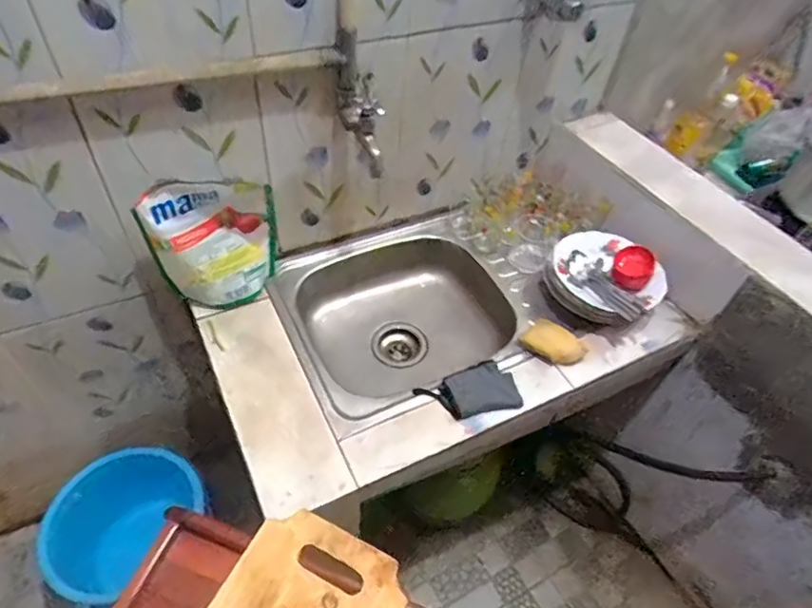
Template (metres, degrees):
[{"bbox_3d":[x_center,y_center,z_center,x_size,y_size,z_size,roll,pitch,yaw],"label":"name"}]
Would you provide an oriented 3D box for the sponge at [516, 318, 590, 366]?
[{"bbox_3d":[0.257,0.067,0.947,0.103,0.046,0.062,28,52,17],"label":"sponge"}]

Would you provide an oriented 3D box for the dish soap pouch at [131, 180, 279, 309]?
[{"bbox_3d":[-0.311,-0.098,0.899,0.197,0.232,0.068,-11,51,-15],"label":"dish soap pouch"}]

